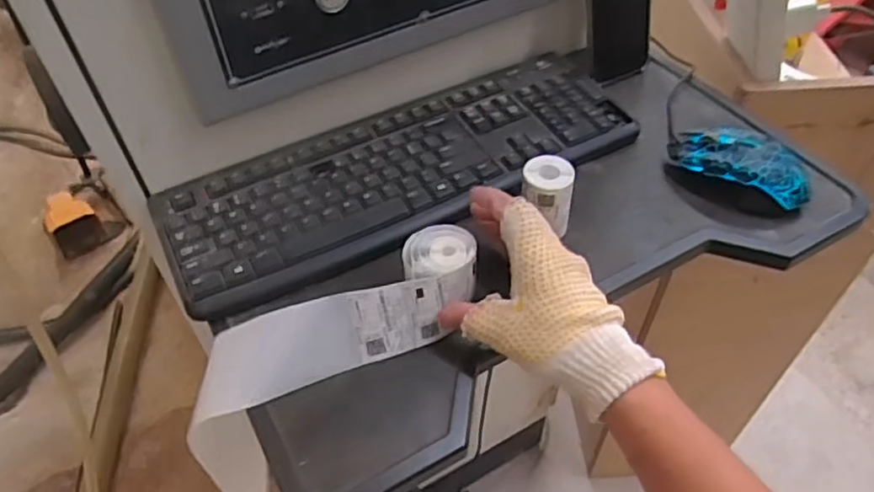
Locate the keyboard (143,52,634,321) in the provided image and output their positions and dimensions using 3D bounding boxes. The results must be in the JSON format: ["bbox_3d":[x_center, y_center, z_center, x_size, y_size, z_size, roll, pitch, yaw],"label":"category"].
[{"bbox_3d":[-0.027,-0.070,0.601,0.425,0.024,0.152,-23,55,-16],"label":"keyboard"}]

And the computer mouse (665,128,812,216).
[{"bbox_3d":[0.265,-0.071,0.581,0.121,0.045,0.063,27,57,21],"label":"computer mouse"}]

